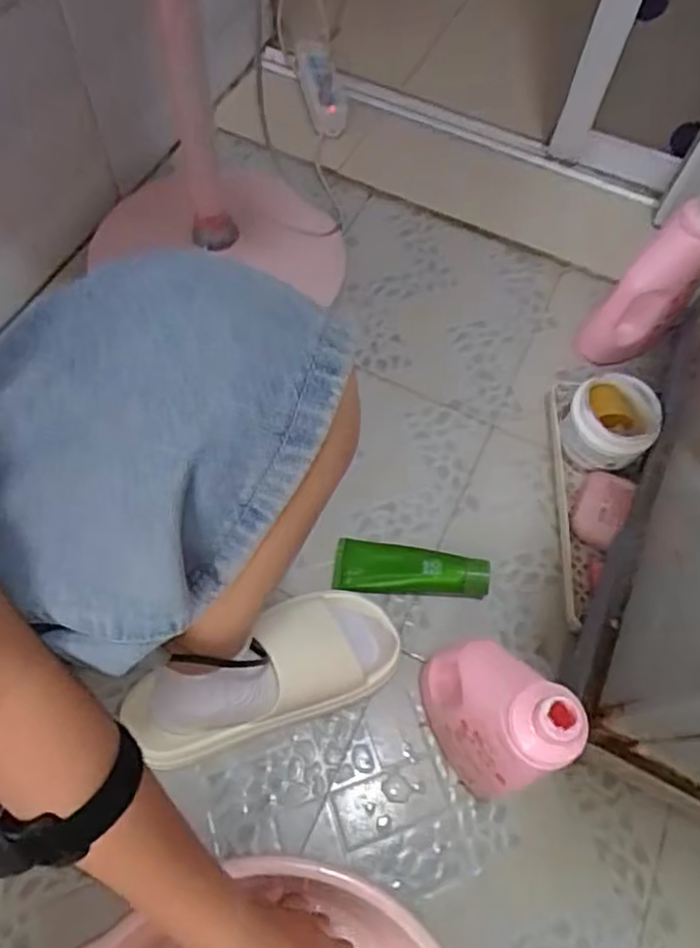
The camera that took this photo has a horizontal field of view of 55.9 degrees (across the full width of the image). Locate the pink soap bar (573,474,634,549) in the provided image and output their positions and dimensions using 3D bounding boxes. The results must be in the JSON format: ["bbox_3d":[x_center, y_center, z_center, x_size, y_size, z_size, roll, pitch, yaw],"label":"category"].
[{"bbox_3d":[0.284,0.042,0.740,0.062,0.026,0.086,2,58,45],"label":"pink soap bar"}]

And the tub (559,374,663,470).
[{"bbox_3d":[0.299,-0.054,0.765,0.086,0.086,0.092,2,64,-3],"label":"tub"}]

